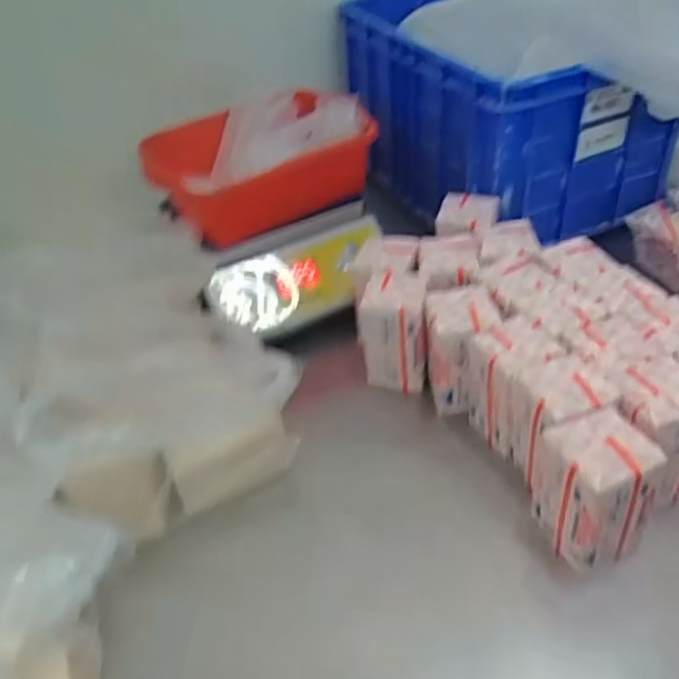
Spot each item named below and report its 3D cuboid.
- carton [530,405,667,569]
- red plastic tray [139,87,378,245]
[{"bbox_3d":[0.217,0.135,0.553,0.069,0.131,0.082,-18,42,-13],"label":"carton"},{"bbox_3d":[-0.111,-0.247,0.881,0.294,0.105,0.219,-21,42,-16],"label":"red plastic tray"}]

